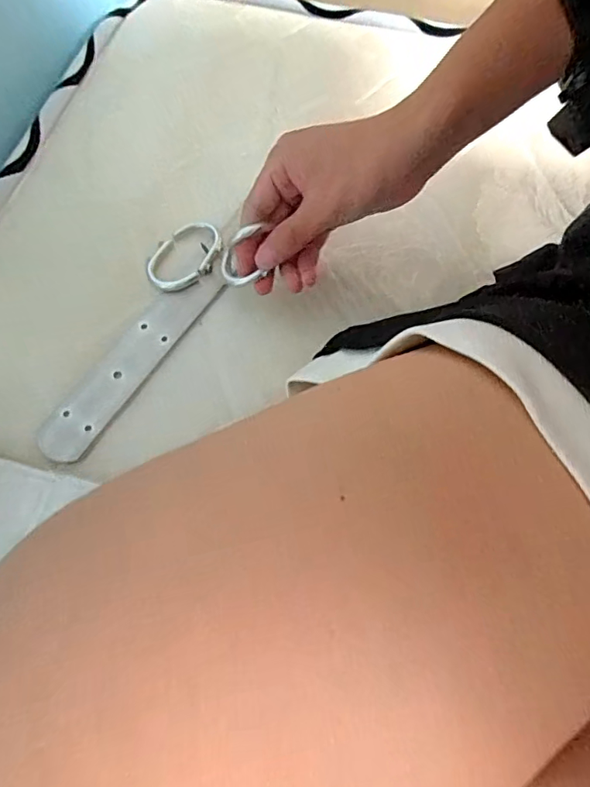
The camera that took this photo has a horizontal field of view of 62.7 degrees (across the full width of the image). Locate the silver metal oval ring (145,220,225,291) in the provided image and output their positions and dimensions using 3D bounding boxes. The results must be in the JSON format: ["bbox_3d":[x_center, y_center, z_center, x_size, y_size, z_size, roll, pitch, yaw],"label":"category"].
[{"bbox_3d":[-0.079,-0.099,0.349,0.044,0.009,0.065,19,65,8],"label":"silver metal oval ring"}]

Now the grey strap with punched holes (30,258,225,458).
[{"bbox_3d":[-0.105,-0.027,0.320,0.033,0.004,0.162,32,68,7],"label":"grey strap with punched holes"}]

